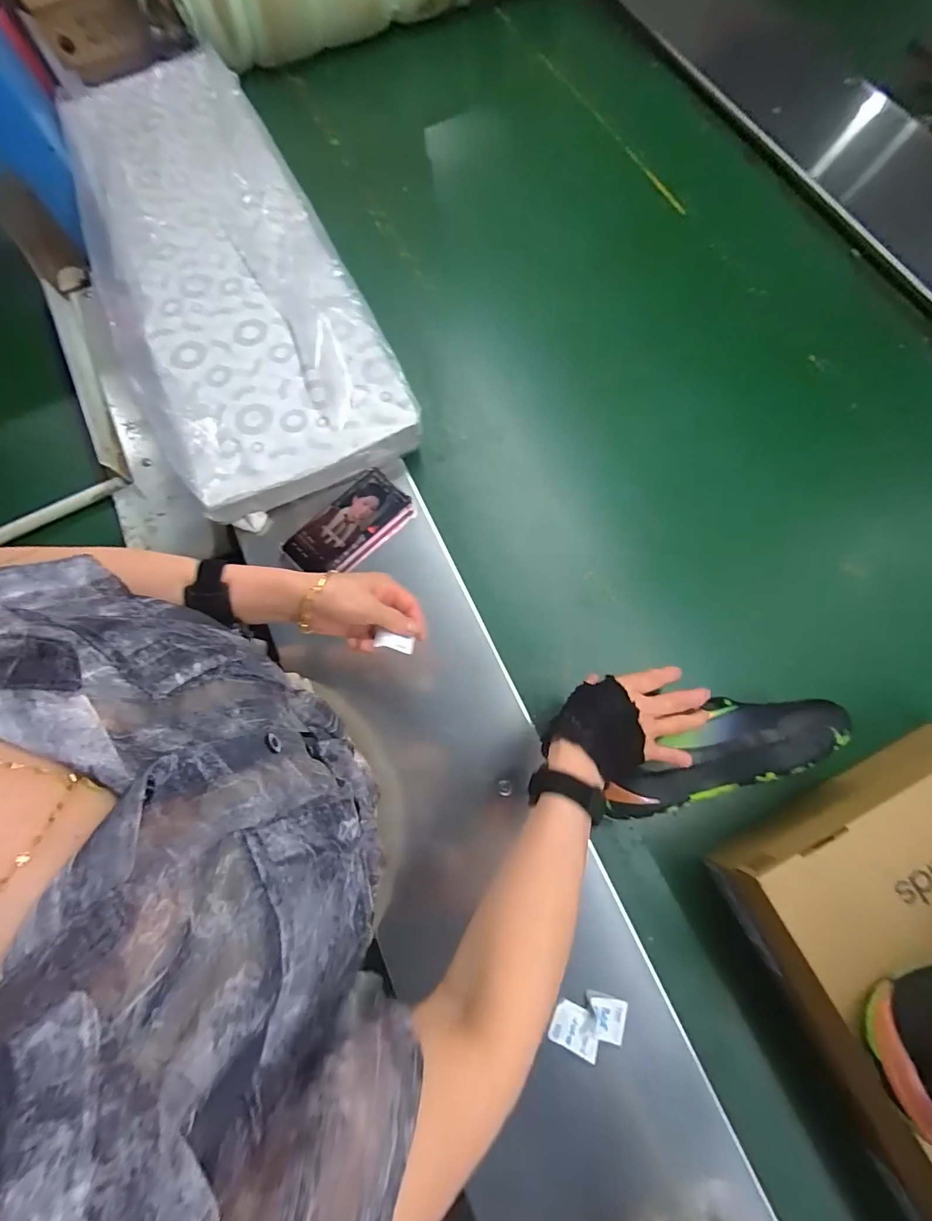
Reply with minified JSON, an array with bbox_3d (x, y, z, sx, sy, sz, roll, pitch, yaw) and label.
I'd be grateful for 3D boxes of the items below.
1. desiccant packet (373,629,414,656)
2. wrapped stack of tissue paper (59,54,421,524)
[{"bbox_3d":[-0.065,0.030,0.438,0.033,0.005,0.018,17,46,-8],"label":"desiccant packet"},{"bbox_3d":[-0.380,-0.528,0.693,0.316,0.048,0.843,-26,74,-7],"label":"wrapped stack of tissue paper"}]

